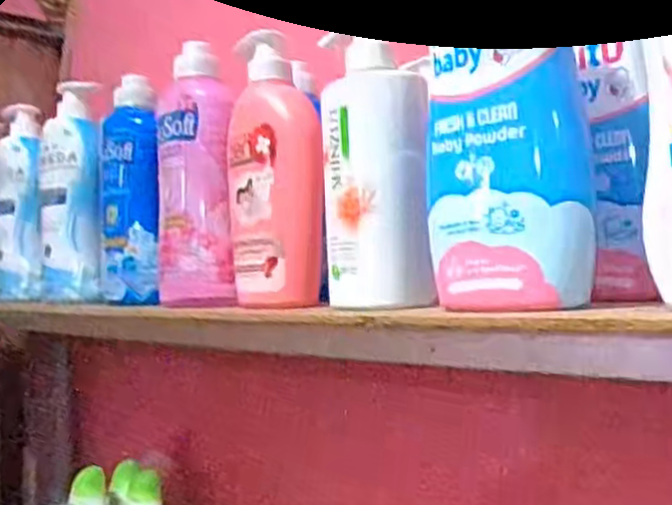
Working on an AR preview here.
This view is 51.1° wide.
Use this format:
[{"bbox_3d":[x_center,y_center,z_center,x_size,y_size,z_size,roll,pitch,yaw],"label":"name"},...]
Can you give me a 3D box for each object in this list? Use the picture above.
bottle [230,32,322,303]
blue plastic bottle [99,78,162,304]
[{"bbox_3d":[-0.048,-0.063,0.553,0.056,0.206,0.056,1,-5,-24],"label":"bottle"},{"bbox_3d":[-0.210,-0.065,0.716,0.053,0.229,0.065,1,-5,-19],"label":"blue plastic bottle"}]

